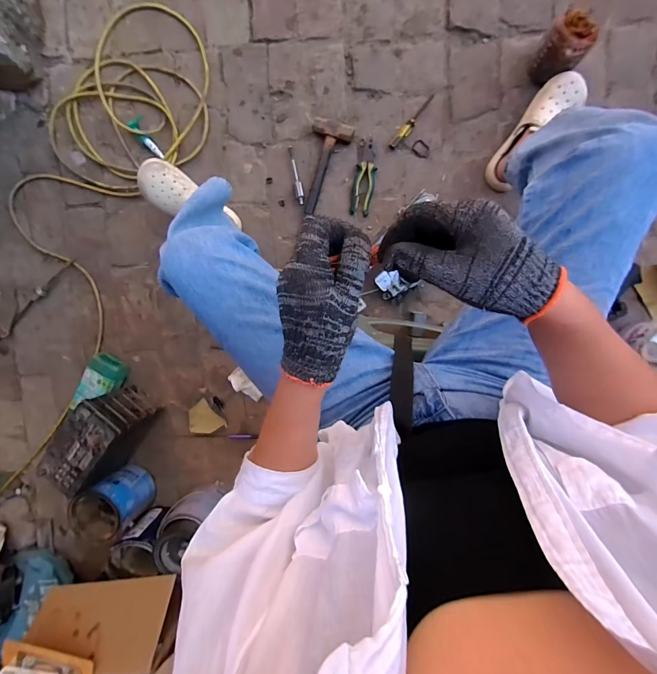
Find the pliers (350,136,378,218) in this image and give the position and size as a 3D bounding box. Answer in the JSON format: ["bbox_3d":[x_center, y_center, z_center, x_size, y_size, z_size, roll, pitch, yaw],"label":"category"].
[{"bbox_3d":[0.092,-0.413,0.884,0.053,0.018,0.187,8,97,4],"label":"pliers"}]

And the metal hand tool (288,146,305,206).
[{"bbox_3d":[-0.082,-0.418,0.892,0.022,0.020,0.146,-9,96,6],"label":"metal hand tool"}]

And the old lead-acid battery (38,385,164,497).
[{"bbox_3d":[-0.605,0.267,0.943,0.133,0.203,0.228,34,100,-1],"label":"old lead-acid battery"}]

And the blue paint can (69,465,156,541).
[{"bbox_3d":[-0.611,0.471,0.996,0.136,0.162,0.143,1,97,5],"label":"blue paint can"}]

